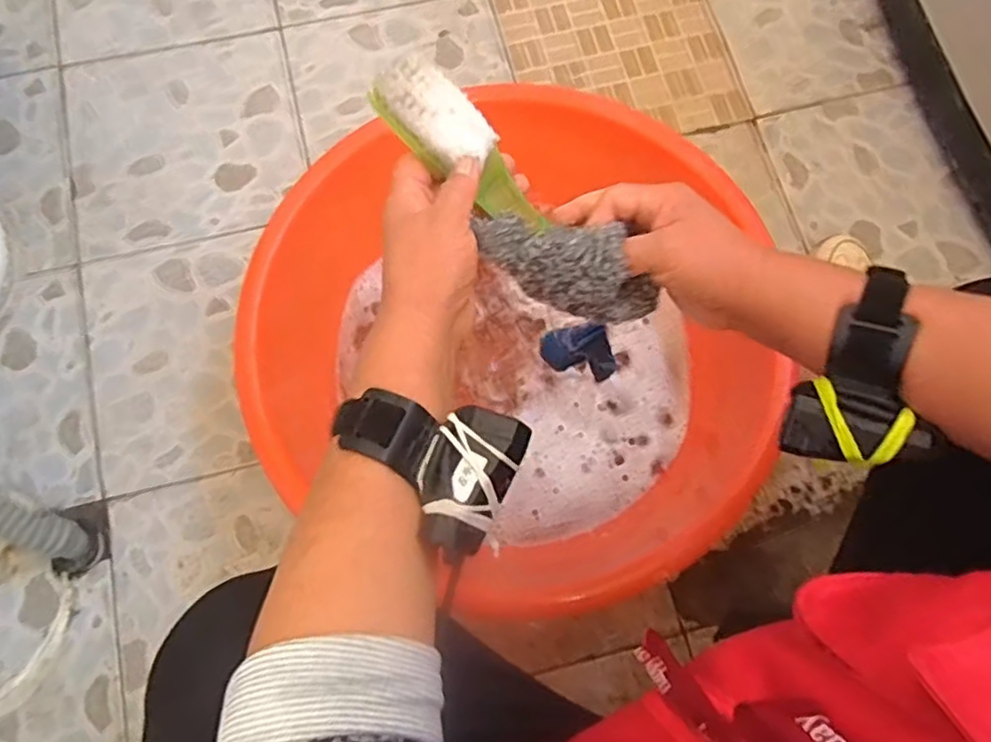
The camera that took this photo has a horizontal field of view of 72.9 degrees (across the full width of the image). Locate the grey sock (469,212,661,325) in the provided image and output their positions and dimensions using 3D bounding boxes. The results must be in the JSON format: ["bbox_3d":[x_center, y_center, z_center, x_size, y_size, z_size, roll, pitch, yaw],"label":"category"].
[{"bbox_3d":[0.044,-0.064,0.394,0.111,0.042,0.045,25,75,5],"label":"grey sock"}]

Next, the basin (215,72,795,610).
[{"bbox_3d":[0.014,-0.031,0.712,0.507,0.174,0.488,0,75,-2],"label":"basin"}]

